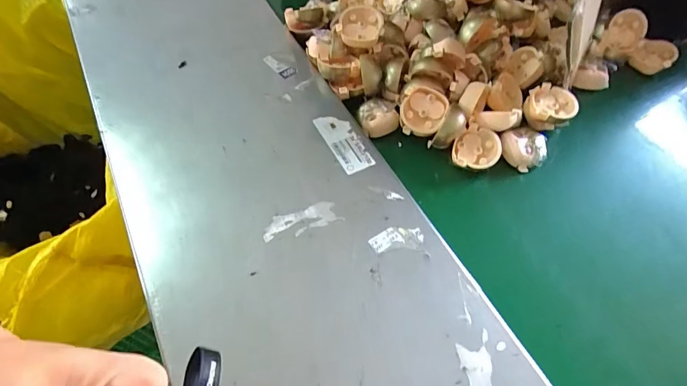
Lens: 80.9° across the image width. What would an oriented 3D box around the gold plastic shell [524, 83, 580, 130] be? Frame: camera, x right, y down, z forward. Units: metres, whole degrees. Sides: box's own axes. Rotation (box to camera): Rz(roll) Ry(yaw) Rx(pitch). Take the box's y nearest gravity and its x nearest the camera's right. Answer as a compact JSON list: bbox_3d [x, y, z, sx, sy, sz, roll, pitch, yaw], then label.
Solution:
[{"bbox_3d":[0.225,-0.092,0.442,0.049,0.030,0.048,0,57,0],"label":"gold plastic shell"}]

